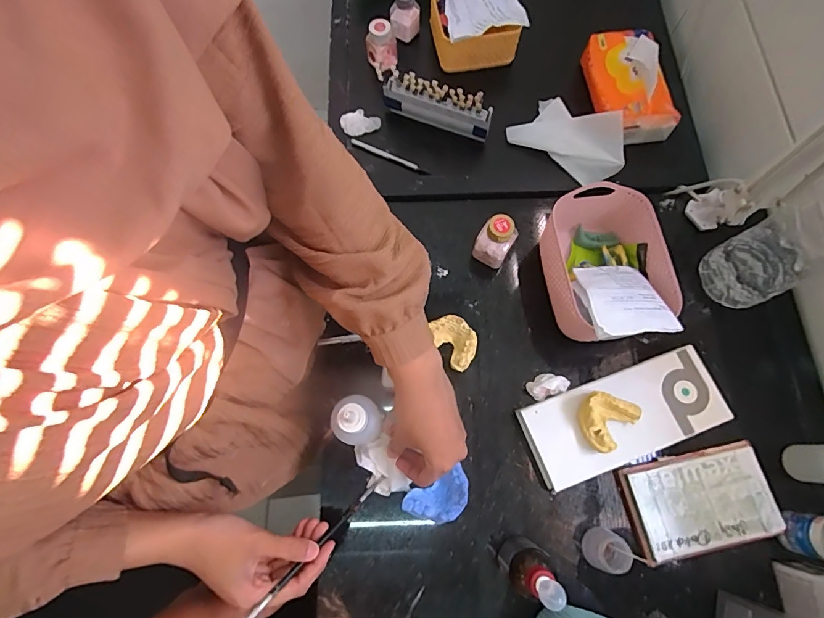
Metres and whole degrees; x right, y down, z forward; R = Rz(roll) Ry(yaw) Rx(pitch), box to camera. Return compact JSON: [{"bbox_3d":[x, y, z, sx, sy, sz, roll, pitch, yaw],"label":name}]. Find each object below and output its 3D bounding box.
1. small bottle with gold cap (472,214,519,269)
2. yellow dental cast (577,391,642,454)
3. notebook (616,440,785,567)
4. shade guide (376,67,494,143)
[{"bbox_3d":[0.101,-0.082,0.525,0.040,0.072,0.037,30,75,9],"label":"small bottle with gold cap"},{"bbox_3d":[0.202,0.113,0.457,0.062,0.029,0.051,-37,76,-11],"label":"yellow dental cast"},{"bbox_3d":[0.304,0.203,0.461,0.148,0.012,0.091,-12,73,-4],"label":"notebook"},{"bbox_3d":[0.033,-0.315,0.652,0.178,0.077,0.014,20,74,6],"label":"shade guide"}]

